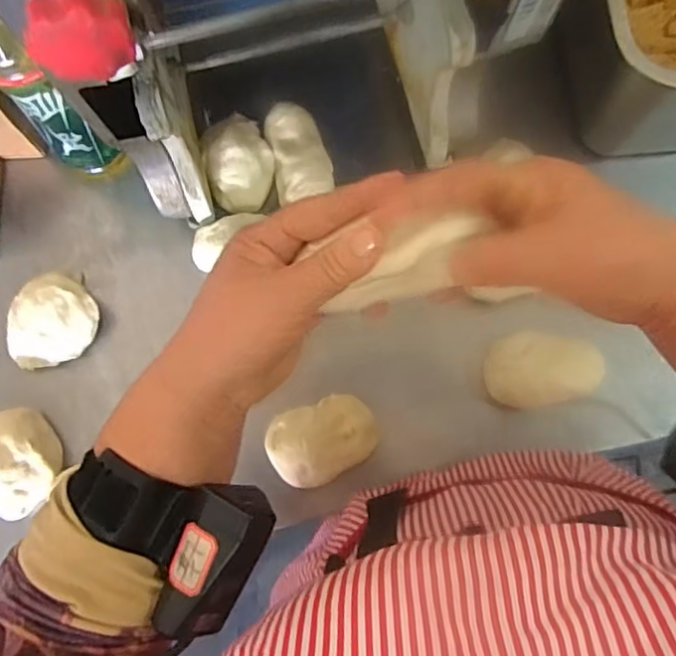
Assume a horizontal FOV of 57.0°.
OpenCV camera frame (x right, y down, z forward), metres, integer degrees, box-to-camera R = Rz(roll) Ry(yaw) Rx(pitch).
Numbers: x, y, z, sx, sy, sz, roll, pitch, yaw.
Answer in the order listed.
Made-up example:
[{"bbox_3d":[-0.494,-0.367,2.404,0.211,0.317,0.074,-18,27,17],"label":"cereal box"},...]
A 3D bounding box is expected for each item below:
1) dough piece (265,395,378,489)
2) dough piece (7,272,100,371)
[{"bbox_3d":[-0.012,0.092,0.507,0.087,0.024,0.062,-20,77,-4],"label":"dough piece"},{"bbox_3d":[-0.251,-0.004,0.545,0.083,0.040,0.071,-38,78,-7],"label":"dough piece"}]

